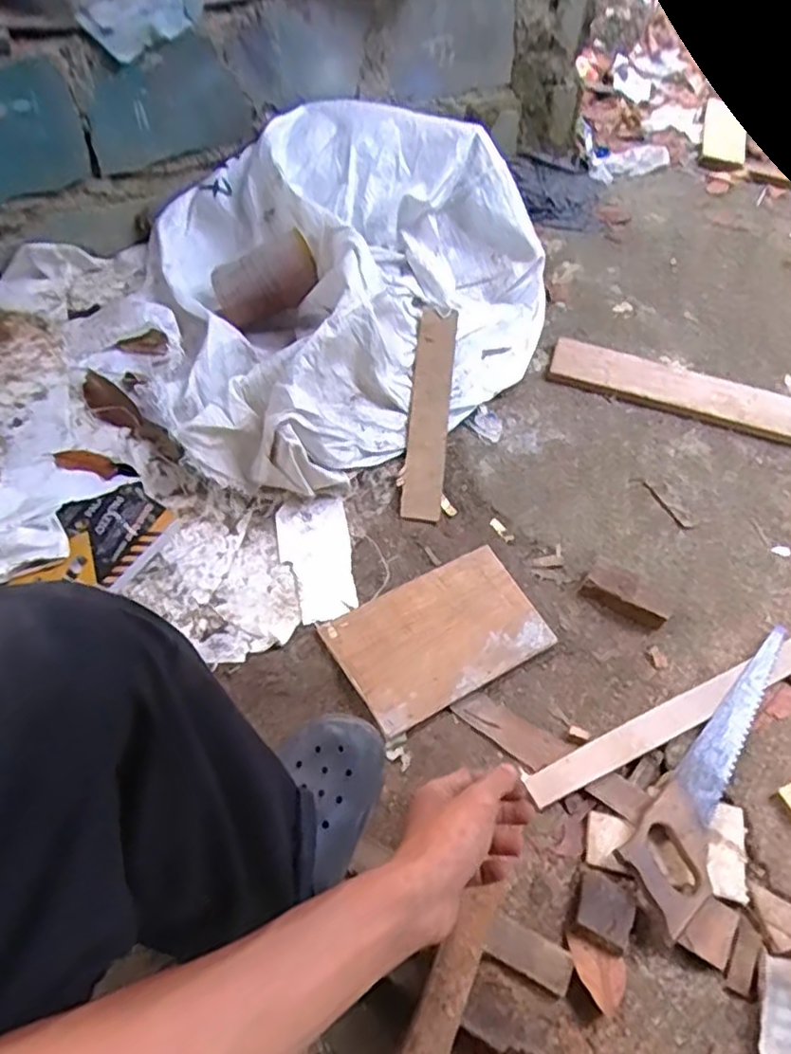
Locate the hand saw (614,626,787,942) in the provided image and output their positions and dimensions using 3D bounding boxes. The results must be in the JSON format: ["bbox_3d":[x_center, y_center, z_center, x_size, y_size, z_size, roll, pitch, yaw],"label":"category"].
[{"bbox_3d":[0.405,0.289,0.835,0.095,0.027,0.410,39,60,22],"label":"hand saw"}]

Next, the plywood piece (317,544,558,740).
[{"bbox_3d":[0.060,0.140,0.911,0.264,0.013,0.172,-25,59,-21],"label":"plywood piece"}]

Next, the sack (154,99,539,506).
[{"bbox_3d":[-0.128,-0.451,1.210,0.769,0.209,0.711,-33,62,-26],"label":"sack"}]

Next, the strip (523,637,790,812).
[{"bbox_3d":[0.353,0.238,0.866,0.425,0.011,0.041,-21,49,-16],"label":"strip"}]

